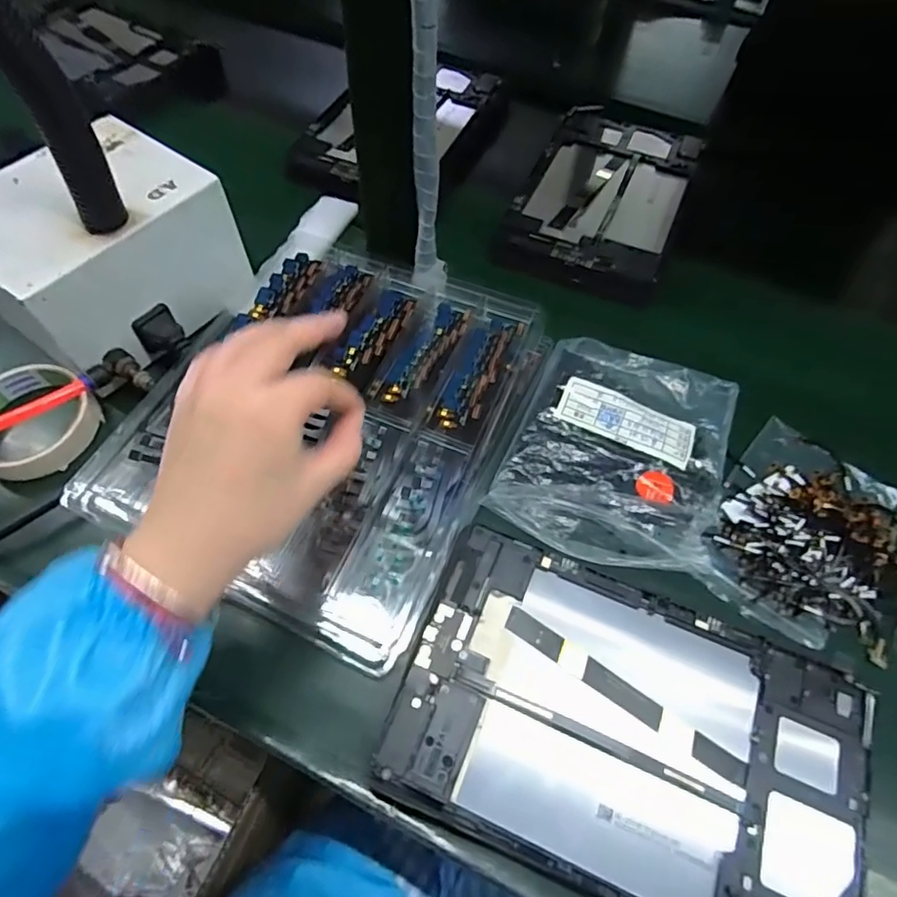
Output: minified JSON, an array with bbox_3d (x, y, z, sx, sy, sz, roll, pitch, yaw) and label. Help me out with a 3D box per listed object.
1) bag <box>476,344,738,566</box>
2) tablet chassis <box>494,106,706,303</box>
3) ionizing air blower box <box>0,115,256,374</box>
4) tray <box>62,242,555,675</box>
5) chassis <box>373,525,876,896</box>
[{"bbox_3d":[0.123,-0.006,0.395,0.141,0.028,0.177,23,60,10],"label":"bag"},{"bbox_3d":[0.150,-0.246,0.544,0.143,0.015,0.240,22,60,10],"label":"tablet chassis"},{"bbox_3d":[-0.254,-0.143,0.427,0.137,0.108,0.159,37,63,17],"label":"ionizing air blower box"},{"bbox_3d":[-0.077,-0.033,0.391,0.236,0.032,0.277,25,62,12],"label":"tray"},{"bbox_3d":[0.096,0.148,0.300,0.236,0.013,0.146,21,61,10],"label":"chassis"}]

